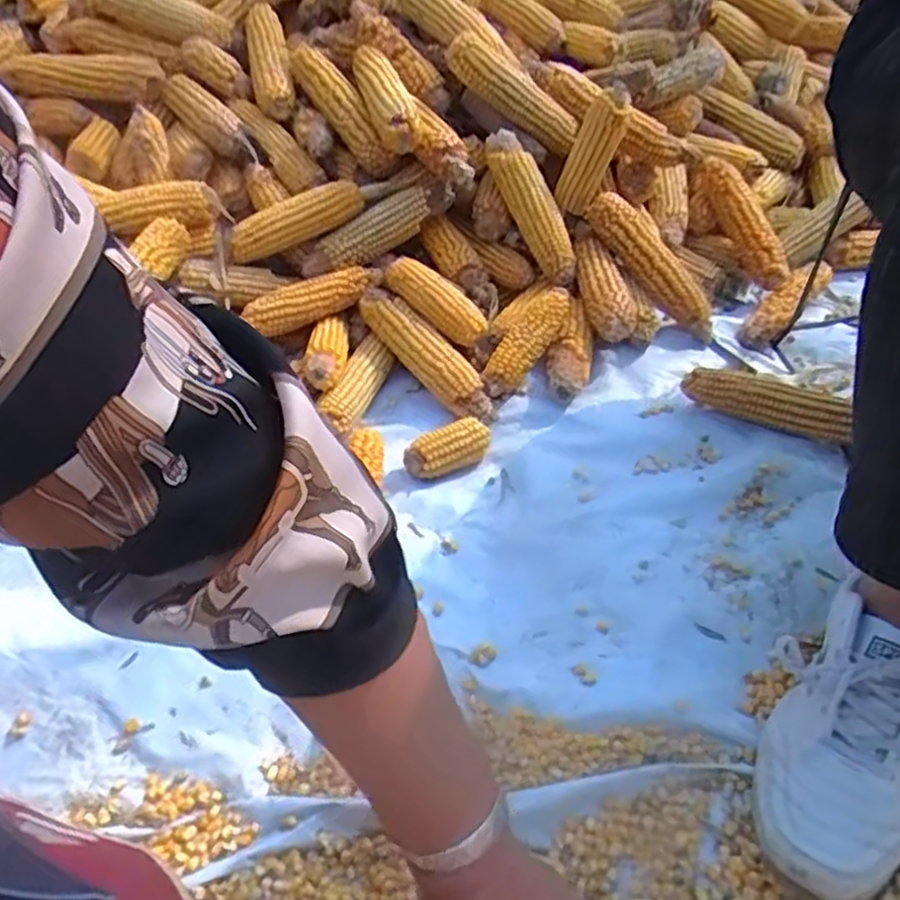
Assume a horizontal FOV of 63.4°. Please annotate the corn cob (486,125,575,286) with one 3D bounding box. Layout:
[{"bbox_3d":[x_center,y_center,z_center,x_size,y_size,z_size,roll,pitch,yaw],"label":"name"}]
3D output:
[{"bbox_3d":[0.095,-0.281,0.841,0.038,0.185,0.041,-34,11,-26],"label":"corn cob"}]

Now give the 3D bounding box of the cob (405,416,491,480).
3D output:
[{"bbox_3d":[0.002,0.001,0.744,0.081,0.040,0.045,-26,48,-20],"label":"cob"}]

